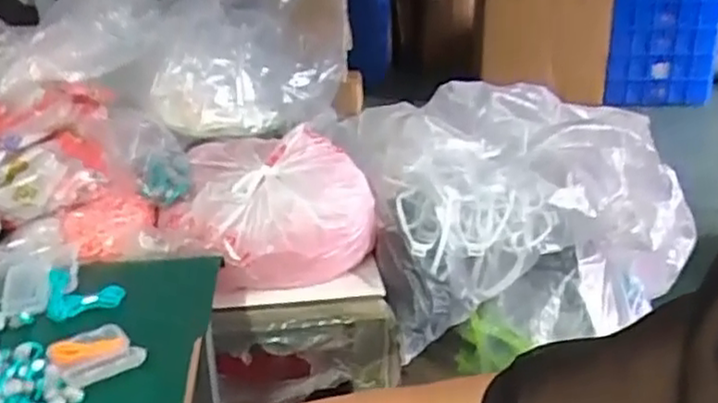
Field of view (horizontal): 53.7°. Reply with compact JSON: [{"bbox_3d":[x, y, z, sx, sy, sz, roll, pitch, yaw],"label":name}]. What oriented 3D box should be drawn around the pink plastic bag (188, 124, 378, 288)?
[{"bbox_3d":[-0.096,0.002,0.839,0.210,0.127,0.208,-6,23,-14],"label":"pink plastic bag"}]

